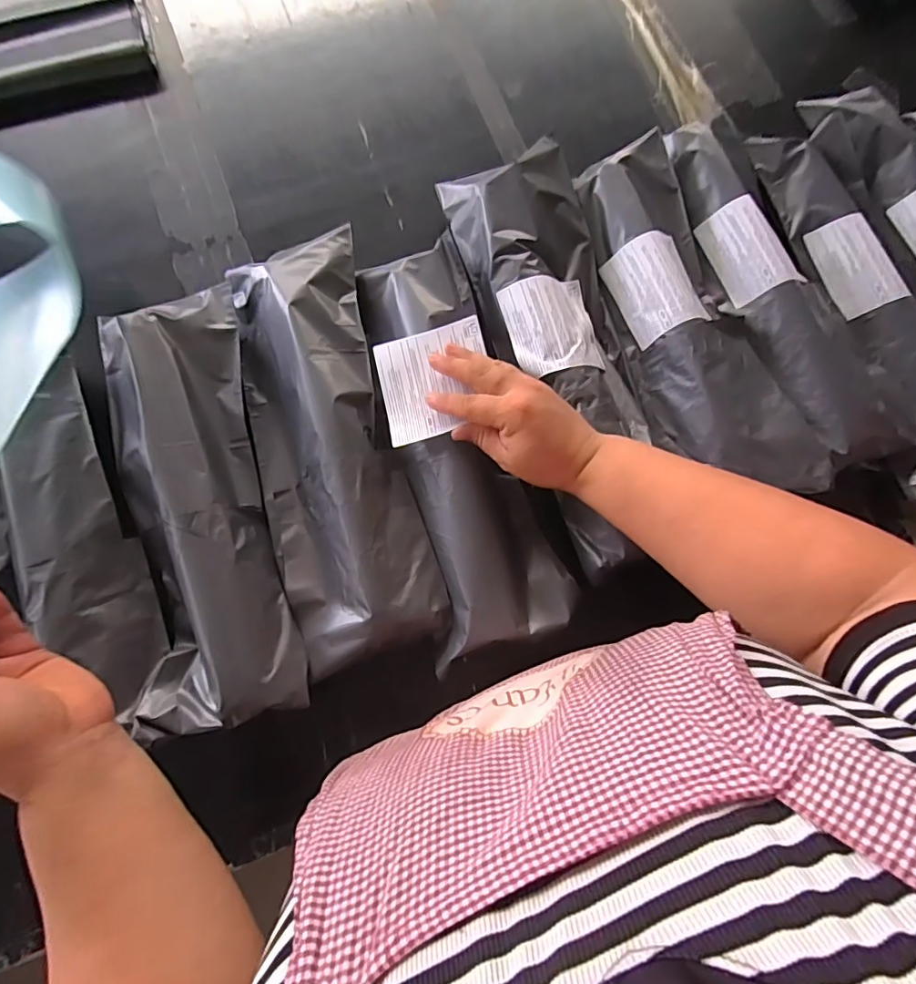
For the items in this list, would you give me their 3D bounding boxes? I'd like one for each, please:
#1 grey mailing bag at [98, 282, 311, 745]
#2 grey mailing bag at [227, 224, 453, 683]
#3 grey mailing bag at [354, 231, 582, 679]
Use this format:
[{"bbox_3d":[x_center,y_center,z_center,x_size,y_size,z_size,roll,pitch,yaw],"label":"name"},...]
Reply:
[{"bbox_3d":[-0.235,0.008,0.467,0.133,0.056,0.379,-13,79,-4],"label":"grey mailing bag"},{"bbox_3d":[-0.121,-0.044,0.480,0.134,0.061,0.380,-16,79,-4],"label":"grey mailing bag"},{"bbox_3d":[-0.001,-0.049,0.471,0.122,0.045,0.369,-14,81,-4],"label":"grey mailing bag"}]

